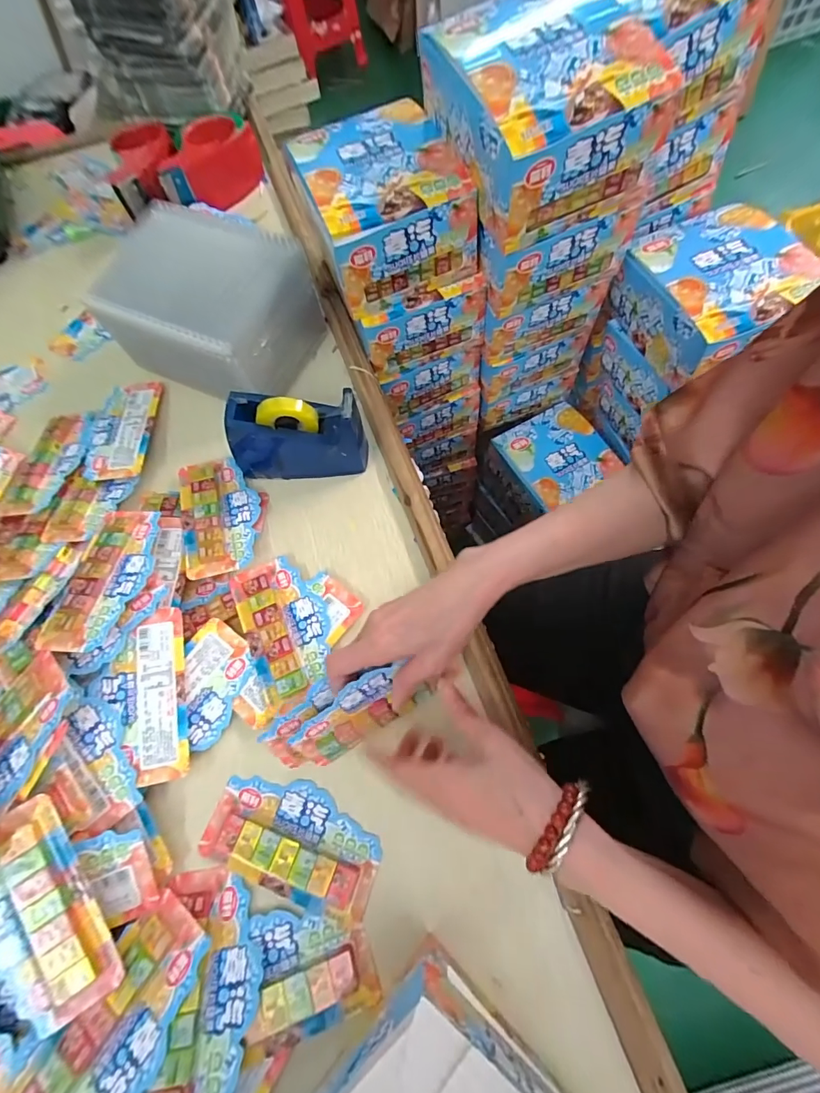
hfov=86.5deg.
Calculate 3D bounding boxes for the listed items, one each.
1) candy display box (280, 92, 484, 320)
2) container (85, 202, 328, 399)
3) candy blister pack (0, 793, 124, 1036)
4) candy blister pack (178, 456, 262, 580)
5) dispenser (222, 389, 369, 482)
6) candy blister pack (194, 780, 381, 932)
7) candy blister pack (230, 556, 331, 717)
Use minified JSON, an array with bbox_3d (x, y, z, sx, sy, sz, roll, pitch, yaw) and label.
[{"bbox_3d":[-0.034,-0.378,0.481,0.152,0.089,0.183,-22,68,-6],"label":"candy display box"},{"bbox_3d":[-0.225,-0.268,0.499,0.202,0.112,0.152,22,70,10],"label":"container"},{"bbox_3d":[-0.278,0.270,0.312,0.087,0.020,0.142,-31,70,-10],"label":"candy blister pack"},{"bbox_3d":[-0.202,-0.038,0.460,0.078,0.019,0.141,-17,68,-5],"label":"candy blister pack"},{"bbox_3d":[-0.118,-0.118,0.454,0.141,0.087,0.049,-3,68,1],"label":"dispenser"},{"bbox_3d":[-0.096,0.242,0.361,0.144,0.009,0.078,19,70,9],"label":"candy blister pack"},{"bbox_3d":[-0.119,0.074,0.417,0.076,0.009,0.141,-26,69,-9],"label":"candy blister pack"}]

